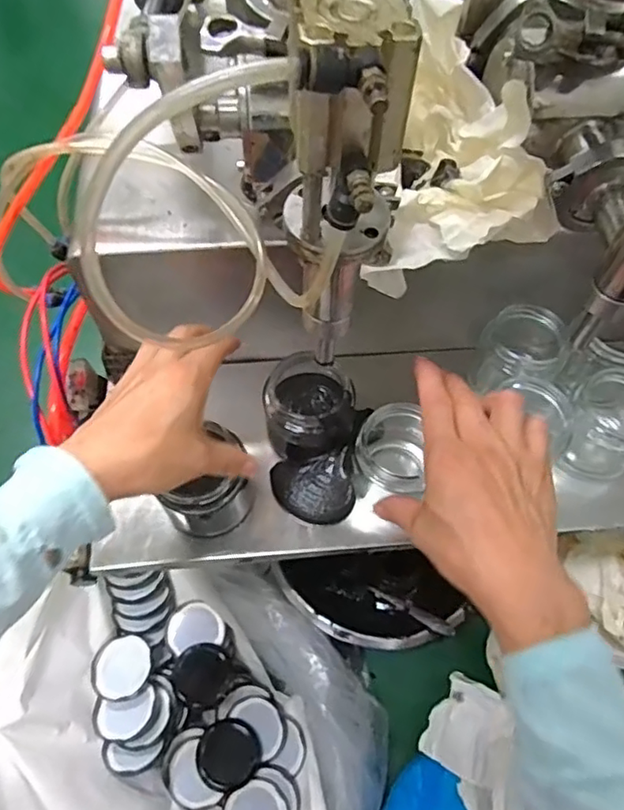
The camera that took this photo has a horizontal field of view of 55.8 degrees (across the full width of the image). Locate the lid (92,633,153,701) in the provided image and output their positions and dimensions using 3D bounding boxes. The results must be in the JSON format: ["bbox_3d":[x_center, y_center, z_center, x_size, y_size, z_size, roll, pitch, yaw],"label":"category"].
[{"bbox_3d":[-0.203,0.280,0.631,0.062,0.020,0.063,1,61,-2],"label":"lid"}]

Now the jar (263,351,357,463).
[{"bbox_3d":[-0.003,-0.001,0.449,0.064,0.061,0.067,1,61,-2],"label":"jar"}]

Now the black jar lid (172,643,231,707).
[{"bbox_3d":[-0.118,0.290,0.634,0.058,0.013,0.059,1,61,-2],"label":"black jar lid"}]

